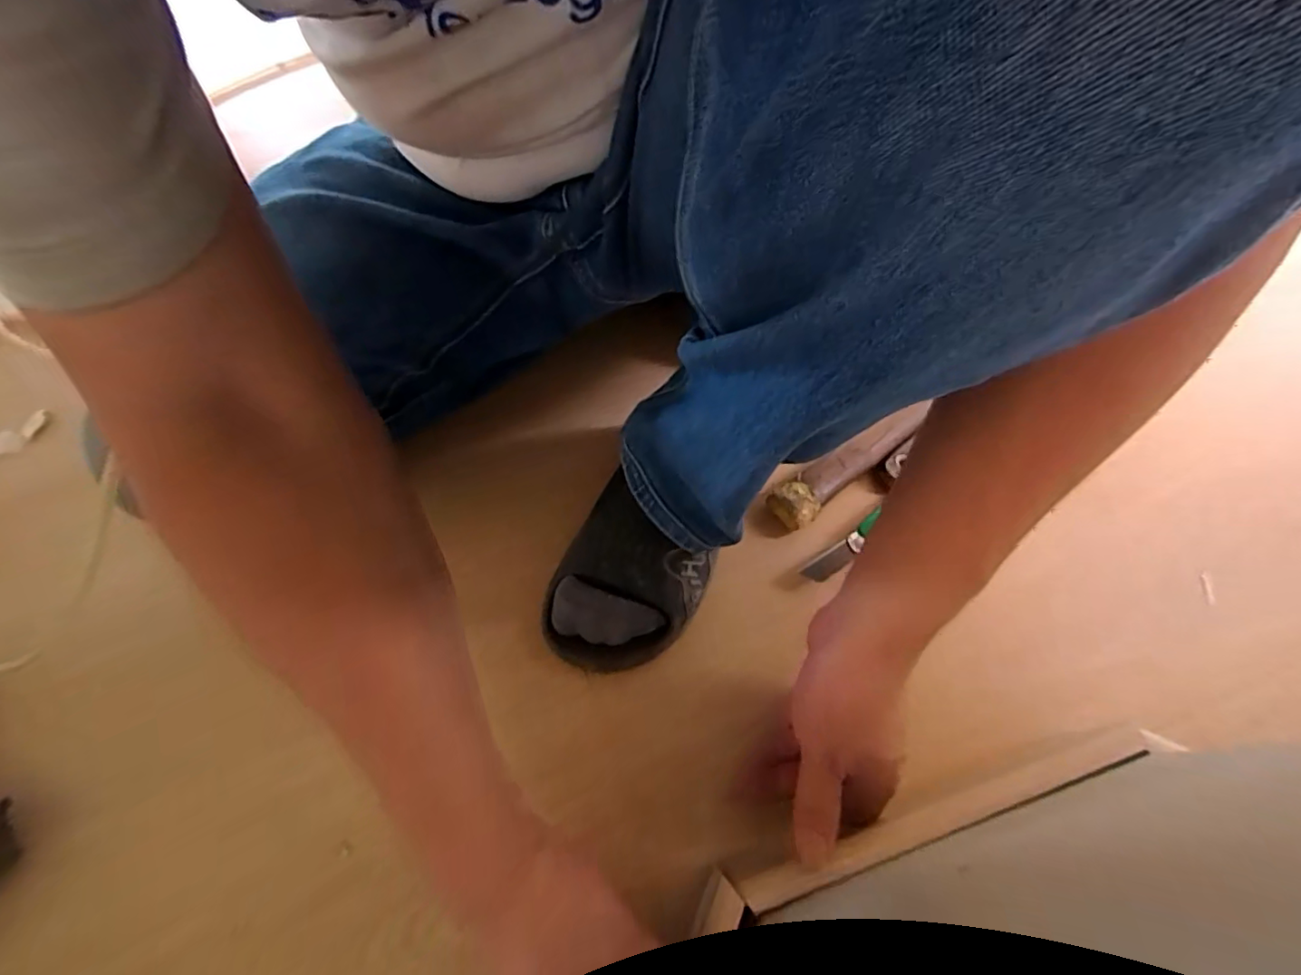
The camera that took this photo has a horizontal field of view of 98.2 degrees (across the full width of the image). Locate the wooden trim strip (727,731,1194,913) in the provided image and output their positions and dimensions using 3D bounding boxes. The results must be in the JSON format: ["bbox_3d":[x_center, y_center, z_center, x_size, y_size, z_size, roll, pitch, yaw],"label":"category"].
[{"bbox_3d":[0.176,0.184,0.323,0.261,0.020,0.014,-13,63,-11],"label":"wooden trim strip"}]

